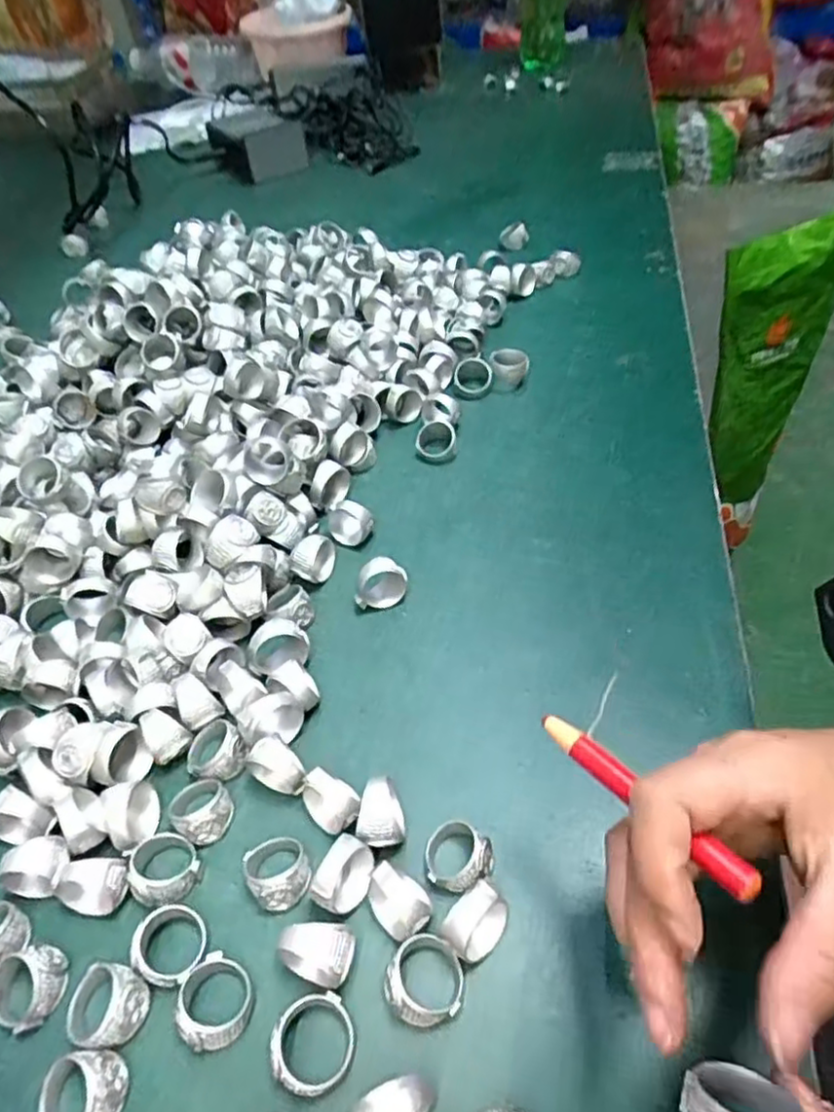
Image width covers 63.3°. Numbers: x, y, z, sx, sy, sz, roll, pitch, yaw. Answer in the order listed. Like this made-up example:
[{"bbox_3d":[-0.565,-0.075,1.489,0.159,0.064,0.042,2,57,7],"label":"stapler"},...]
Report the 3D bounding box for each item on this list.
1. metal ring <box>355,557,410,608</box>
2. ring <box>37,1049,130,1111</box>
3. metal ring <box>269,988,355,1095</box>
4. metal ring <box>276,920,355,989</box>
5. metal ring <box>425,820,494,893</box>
[{"bbox_3d":[-0.019,0.014,0.348,0.027,0.023,0.015,-12,49,-6],"label":"metal ring"},{"bbox_3d":[-0.110,0.178,0.223,0.026,0.015,0.024,-2,49,3],"label":"ring"},{"bbox_3d":[-0.034,0.162,0.227,0.026,0.016,0.028,-2,49,3],"label":"metal ring"},{"bbox_3d":[-0.035,0.141,0.240,0.025,0.022,0.019,7,50,11],"label":"metal ring"},{"bbox_3d":[0.016,0.117,0.261,0.026,0.016,0.027,-2,49,3],"label":"metal ring"}]

